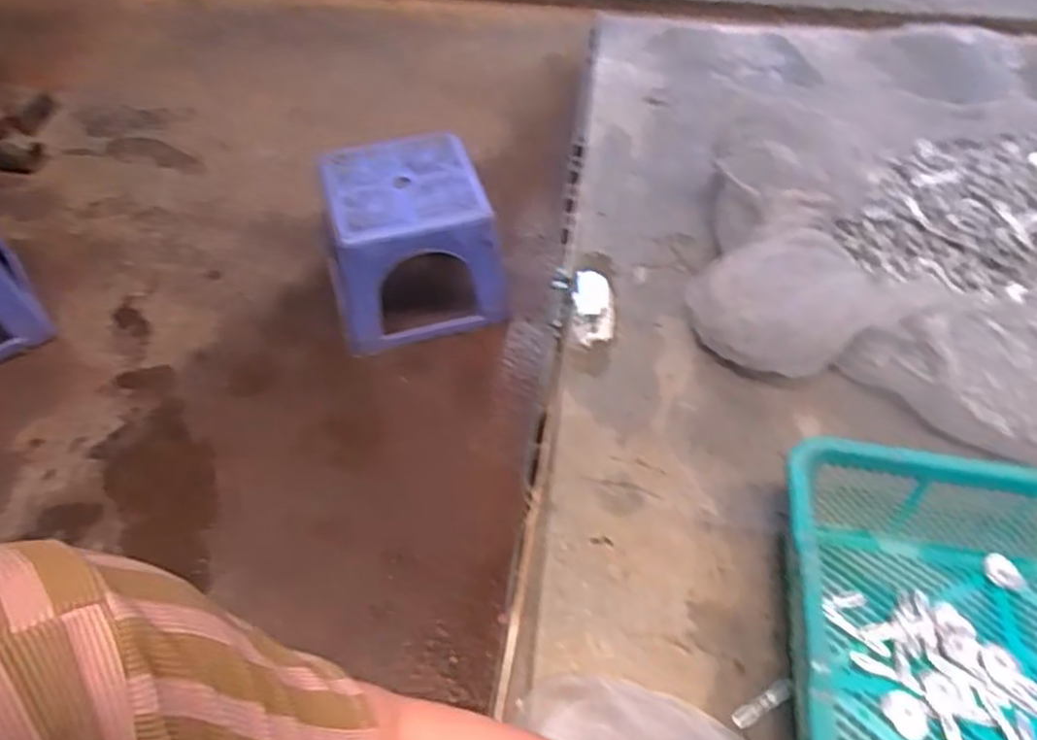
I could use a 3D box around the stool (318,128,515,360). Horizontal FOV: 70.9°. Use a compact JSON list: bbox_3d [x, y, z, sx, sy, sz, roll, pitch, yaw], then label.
[{"bbox_3d":[-0.170,-0.194,1.116,0.246,0.220,0.238,-15,53,-11],"label":"stool"}]

